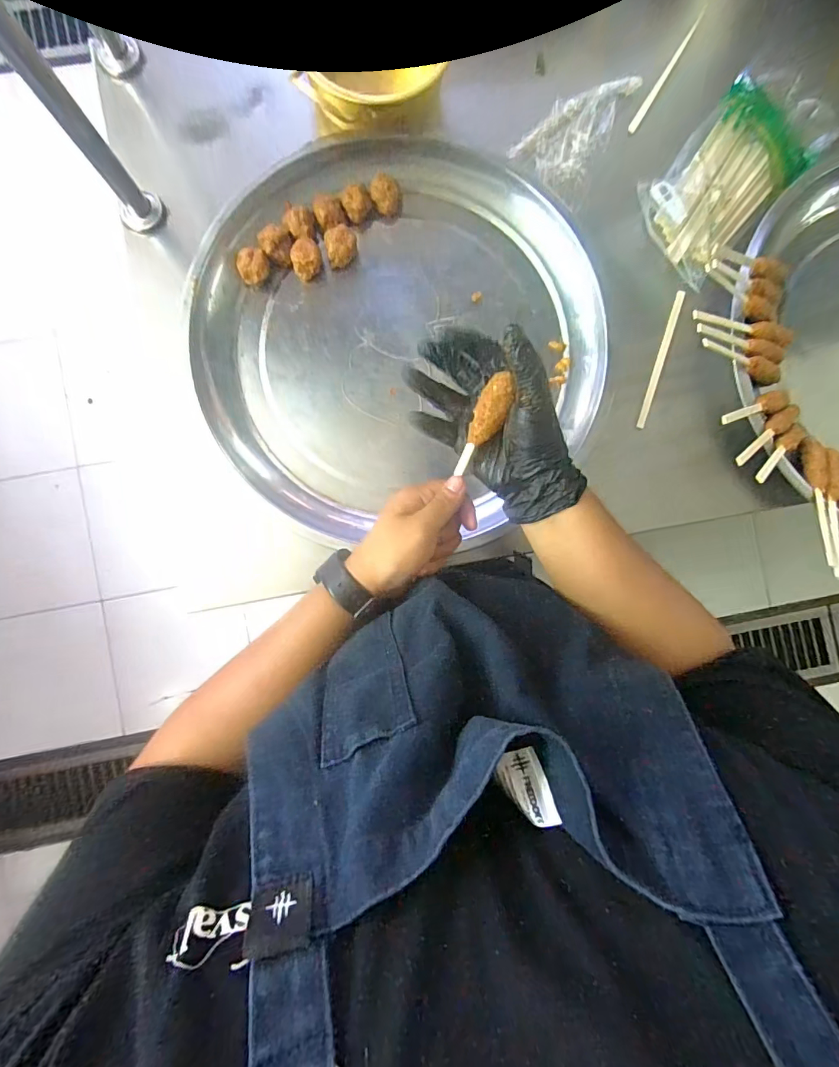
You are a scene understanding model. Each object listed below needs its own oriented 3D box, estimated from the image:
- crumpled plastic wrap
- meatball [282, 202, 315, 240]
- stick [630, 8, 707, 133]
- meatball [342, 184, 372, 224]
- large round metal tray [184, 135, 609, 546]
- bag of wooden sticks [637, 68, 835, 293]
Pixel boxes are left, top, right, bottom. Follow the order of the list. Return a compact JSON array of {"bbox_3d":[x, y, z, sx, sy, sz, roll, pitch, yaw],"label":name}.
[{"bbox_3d":[0.204,-0.495,0.564,0.097,0.014,0.173,41,87,-1],"label":"crumpled plastic wrap"},{"bbox_3d":[-0.140,-0.361,0.536,0.031,0.029,0.039,3,88,-2],"label":"meatball"},{"bbox_3d":[0.311,-0.580,0.572,0.010,0.012,0.182,32,87,-1],"label":"stick"},{"bbox_3d":[-0.073,-0.386,0.536,0.033,0.029,0.026,-5,88,-3],"label":"meatball"},{"bbox_3d":[-0.024,-0.219,0.538,0.464,0.042,0.456,-3,88,-3],"label":"large round metal tray"},{"bbox_3d":[0.380,-0.442,0.556,0.136,0.038,0.280,42,87,-1],"label":"bag of wooden sticks"}]

